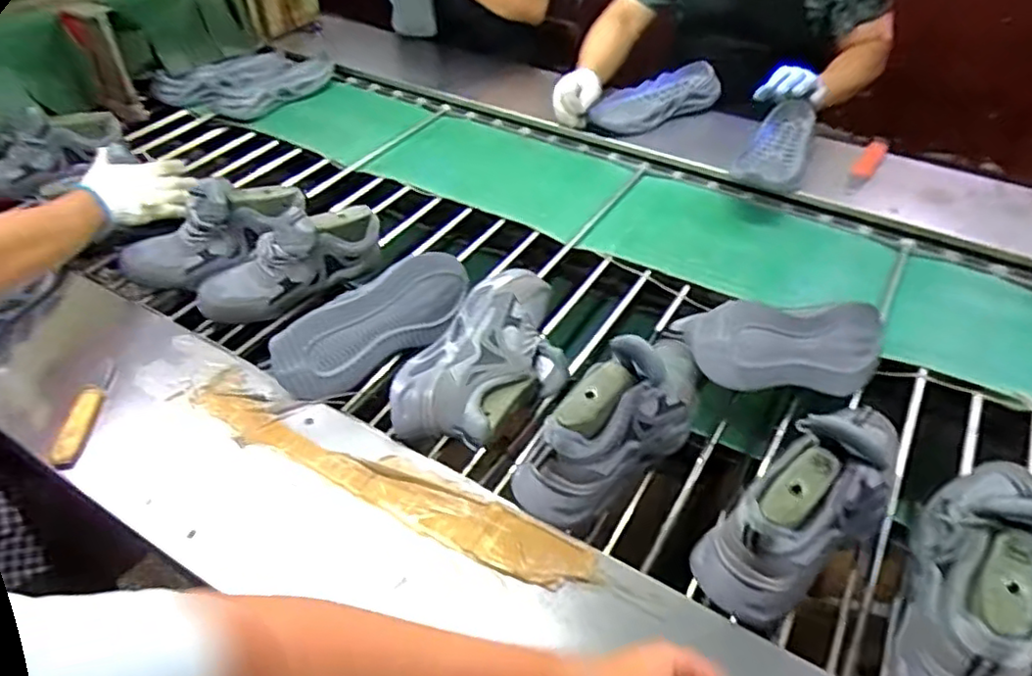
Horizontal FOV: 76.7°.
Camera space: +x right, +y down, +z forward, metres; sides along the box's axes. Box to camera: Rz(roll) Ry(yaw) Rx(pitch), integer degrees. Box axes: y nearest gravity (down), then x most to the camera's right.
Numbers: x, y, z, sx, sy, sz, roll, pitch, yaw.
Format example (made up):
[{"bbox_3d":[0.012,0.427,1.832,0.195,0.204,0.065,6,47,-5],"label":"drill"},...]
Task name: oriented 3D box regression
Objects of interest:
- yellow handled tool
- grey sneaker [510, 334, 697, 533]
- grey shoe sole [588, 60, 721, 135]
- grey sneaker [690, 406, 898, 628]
[{"bbox_3d":[-0.520,0.088,0.786,0.030,0.021,0.144,-4,45,-2],"label":"yellow handled tool"},{"bbox_3d":[0.125,0.084,0.757,0.096,0.133,0.294,34,55,30],"label":"grey sneaker"},{"bbox_3d":[0.293,-0.491,1.357,0.310,0.074,0.105,-25,49,-21],"label":"grey shoe sole"},{"bbox_3d":[0.318,0.159,0.671,0.281,0.138,0.087,-29,51,-24],"label":"grey sneaker"}]

